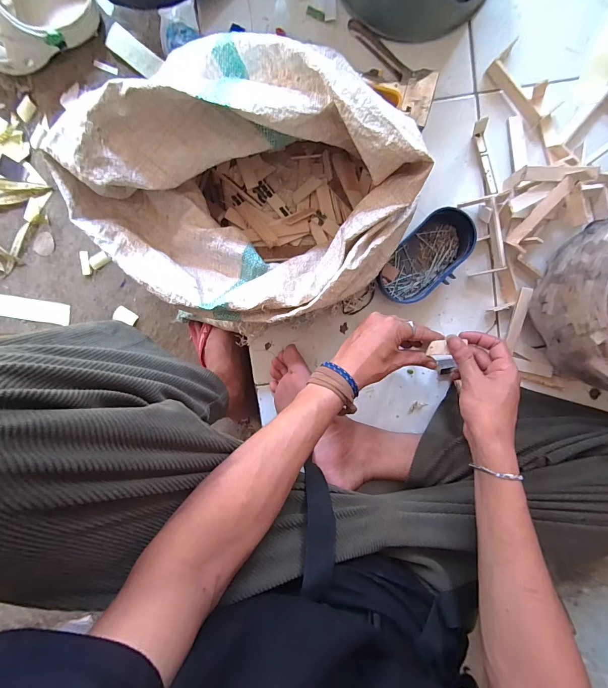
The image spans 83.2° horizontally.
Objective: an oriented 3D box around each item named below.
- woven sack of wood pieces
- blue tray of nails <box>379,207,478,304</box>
[{"bbox_3d":[-0.085,-0.182,0.439,0.391,0.186,0.295,34,93,-3],"label":"woven sack of wood pieces"},{"bbox_3d":[0.185,-0.131,0.517,0.159,0.042,0.087,-44,93,2],"label":"blue tray of nails"}]

